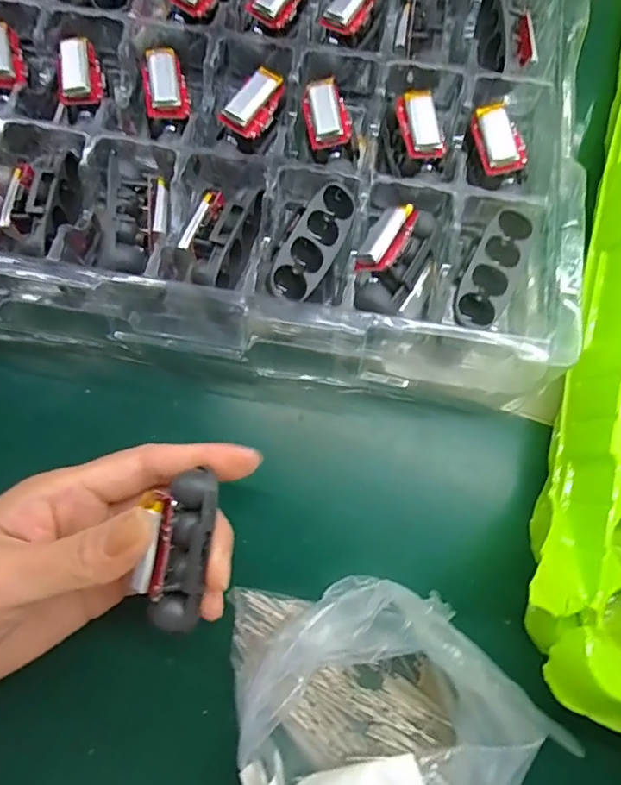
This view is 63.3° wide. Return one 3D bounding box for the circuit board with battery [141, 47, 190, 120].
[{"bbox_3d":[-0.071,-0.152,0.248,0.018,0.010,0.034,-8,76,-2],"label":"circuit board with battery"}]

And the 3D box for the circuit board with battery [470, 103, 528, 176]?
[{"bbox_3d":[0.092,-0.125,0.248,0.022,0.011,0.034,-11,77,-3],"label":"circuit board with battery"}]

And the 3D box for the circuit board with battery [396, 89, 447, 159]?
[{"bbox_3d":[0.053,-0.132,0.249,0.018,0.010,0.034,-13,77,-4],"label":"circuit board with battery"}]

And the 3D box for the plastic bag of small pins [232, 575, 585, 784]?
[{"bbox_3d":[0.018,0.142,0.216,0.122,0.045,0.137,-42,80,-10],"label":"plastic bag of small pins"}]

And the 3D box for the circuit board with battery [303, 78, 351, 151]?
[{"bbox_3d":[0.008,-0.138,0.248,0.021,0.006,0.031,-10,77,-3],"label":"circuit board with battery"}]

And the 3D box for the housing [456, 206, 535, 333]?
[{"bbox_3d":[0.084,-0.055,0.230,0.022,0.011,0.062,28,78,6],"label":"housing"}]

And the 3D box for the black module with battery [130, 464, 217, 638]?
[{"bbox_3d":[-0.050,0.060,0.189,0.022,0.014,0.059,8,85,2],"label":"black module with battery"}]

